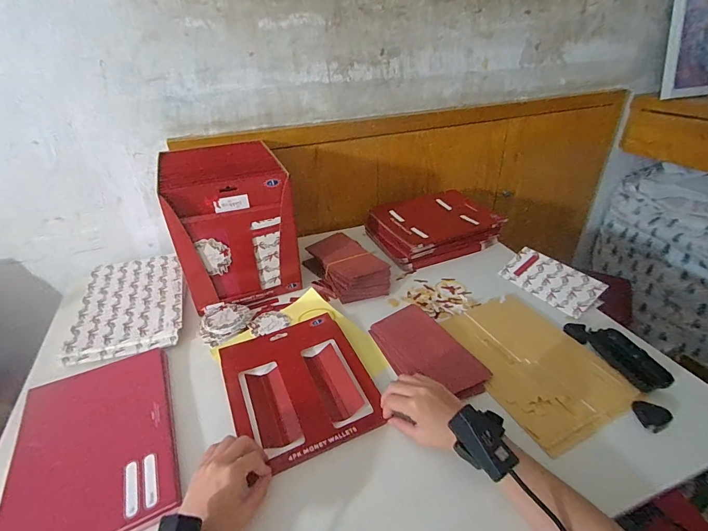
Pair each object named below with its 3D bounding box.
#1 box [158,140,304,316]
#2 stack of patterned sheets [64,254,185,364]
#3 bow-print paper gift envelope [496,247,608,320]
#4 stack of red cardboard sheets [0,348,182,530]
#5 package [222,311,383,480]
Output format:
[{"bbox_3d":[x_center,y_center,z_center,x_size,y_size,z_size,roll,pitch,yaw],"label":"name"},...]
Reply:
[{"bbox_3d":[-0.237,-0.084,0.722,0.197,0.237,0.206,-14,34,-18],"label":"box"},{"bbox_3d":[-0.418,0.065,0.701,0.176,0.025,0.278,-12,33,-15],"label":"stack of patterned sheets"},{"bbox_3d":[0.379,0.027,0.720,0.084,0.010,0.173,-45,44,-4],"label":"bow-print paper gift envelope"},{"bbox_3d":[-0.331,0.225,0.476,0.179,0.019,0.267,-17,35,-21],"label":"stack of red cardboard sheets"},{"bbox_3d":[-0.084,0.168,0.551,0.191,0.017,0.238,-16,34,-21],"label":"package"}]

